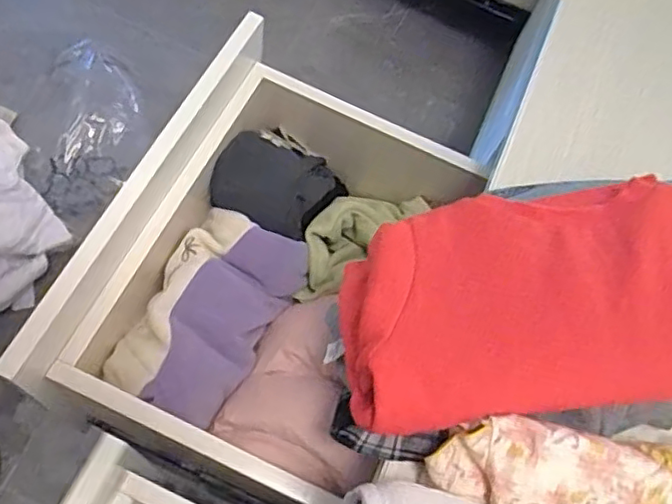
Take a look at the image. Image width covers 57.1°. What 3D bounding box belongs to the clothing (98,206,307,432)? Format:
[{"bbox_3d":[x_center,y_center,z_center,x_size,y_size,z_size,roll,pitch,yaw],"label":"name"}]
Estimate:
[{"bbox_3d":[-0.144,0.063,0.697,0.141,0.064,0.241,25,63,11],"label":"clothing"}]

